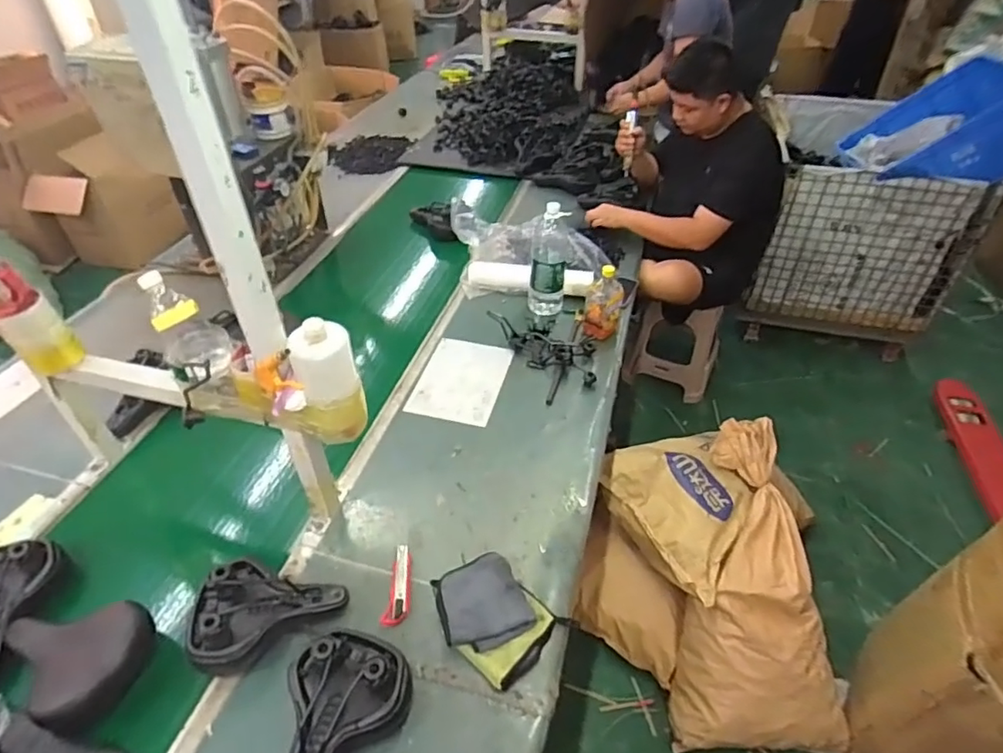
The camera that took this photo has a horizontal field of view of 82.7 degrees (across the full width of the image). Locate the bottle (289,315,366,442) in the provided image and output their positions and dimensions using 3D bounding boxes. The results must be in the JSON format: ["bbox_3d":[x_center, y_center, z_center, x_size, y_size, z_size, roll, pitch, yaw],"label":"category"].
[{"bbox_3d":[-0.283,0.013,0.938,0.099,0.214,0.073,-6,43,-6],"label":"bottle"}]

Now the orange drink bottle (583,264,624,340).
[{"bbox_3d":[0.280,-0.209,1.569,0.092,0.204,0.078,21,30,26],"label":"orange drink bottle"}]

